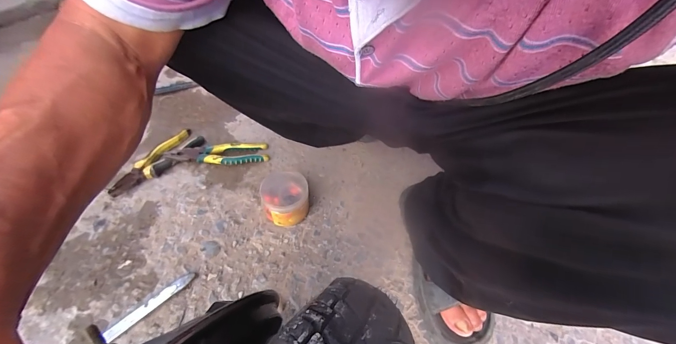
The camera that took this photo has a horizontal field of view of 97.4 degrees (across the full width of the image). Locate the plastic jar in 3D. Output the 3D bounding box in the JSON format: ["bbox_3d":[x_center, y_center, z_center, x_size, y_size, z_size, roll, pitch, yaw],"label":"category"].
[{"bbox_3d":[-0.095,0.050,0.535,0.080,0.058,0.078,3,52,-3],"label":"plastic jar"}]

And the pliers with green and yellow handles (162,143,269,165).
[{"bbox_3d":[-0.243,-0.038,0.610,0.187,0.035,0.052,-7,54,-11],"label":"pliers with green and yellow handles"}]

